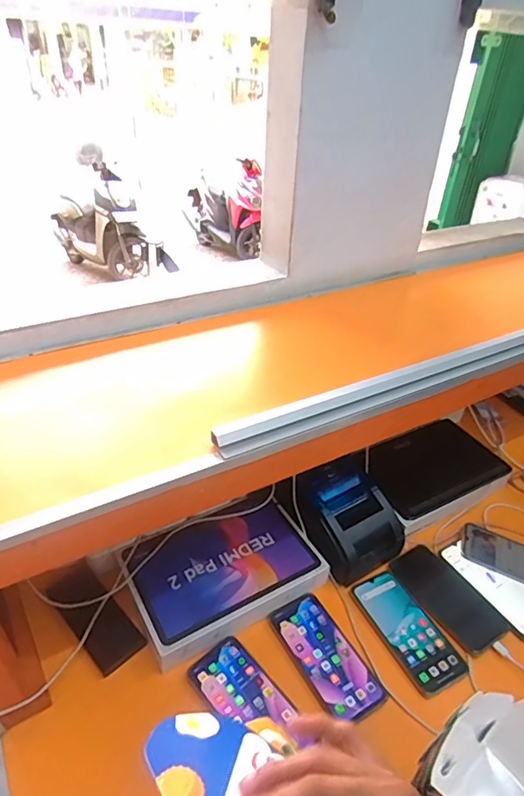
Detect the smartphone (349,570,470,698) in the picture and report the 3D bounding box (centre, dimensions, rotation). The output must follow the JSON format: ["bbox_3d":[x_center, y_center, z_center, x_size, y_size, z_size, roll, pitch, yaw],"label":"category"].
[{"bbox_3d":[0.202,0.317,0.697,0.077,0.009,0.168,-16,40,-26],"label":"smartphone"}]

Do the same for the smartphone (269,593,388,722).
[{"bbox_3d":[0.084,0.337,0.662,0.076,0.010,0.162,-18,41,-28],"label":"smartphone"}]

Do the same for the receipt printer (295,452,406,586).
[{"bbox_3d":[0.135,0.188,0.780,0.134,0.111,0.144,-20,42,-30],"label":"receipt printer"}]

